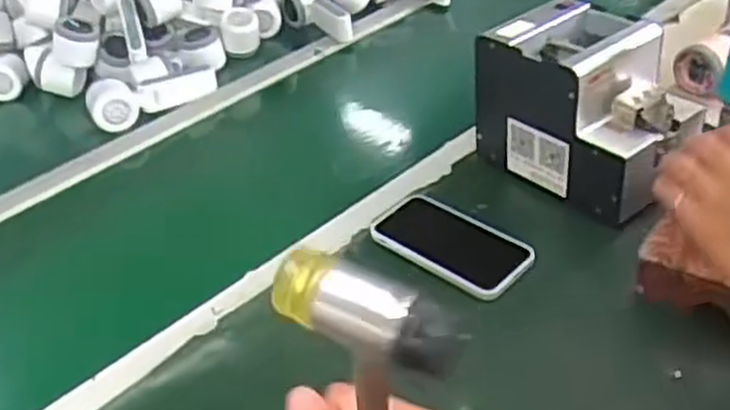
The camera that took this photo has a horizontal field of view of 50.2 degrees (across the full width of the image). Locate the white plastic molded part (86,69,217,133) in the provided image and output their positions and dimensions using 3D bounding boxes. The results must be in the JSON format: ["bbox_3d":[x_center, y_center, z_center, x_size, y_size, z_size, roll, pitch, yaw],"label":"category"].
[{"bbox_3d":[-0.276,-0.143,1.025,0.168,0.057,0.053,-18,36,-13],"label":"white plastic molded part"}]

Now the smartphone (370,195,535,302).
[{"bbox_3d":[0.081,0.032,0.721,0.084,0.015,0.150,-33,42,-31],"label":"smartphone"}]

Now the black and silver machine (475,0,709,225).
[{"bbox_3d":[0.219,-0.100,0.764,0.131,0.140,0.184,-30,40,-28],"label":"black and silver machine"}]

